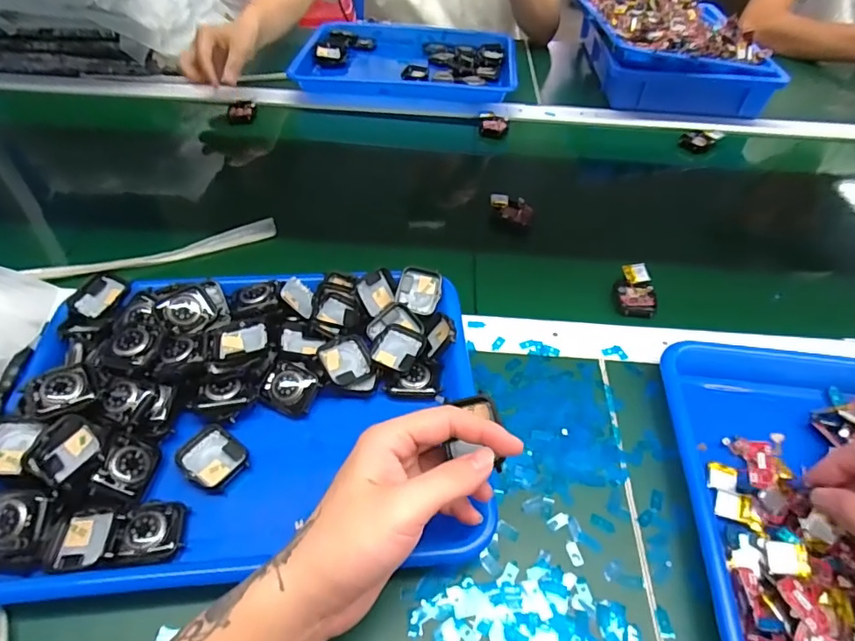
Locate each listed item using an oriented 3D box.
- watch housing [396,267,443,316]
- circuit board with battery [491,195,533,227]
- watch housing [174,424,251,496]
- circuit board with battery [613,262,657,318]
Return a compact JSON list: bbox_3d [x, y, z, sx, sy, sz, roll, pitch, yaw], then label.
[{"bbox_3d":[-0.008,-0.027,0.457,0.040,0.011,0.040,14,78,1],"label":"watch housing"},{"bbox_3d":[0.095,-0.129,0.577,0.050,0.012,0.033,18,51,13],"label":"circuit board with battery"},{"bbox_3d":[-0.152,0.096,0.357,0.046,0.007,0.039,31,55,22],"label":"watch housing"},{"bbox_3d":[0.203,-0.030,0.495,0.036,0.011,0.059,4,56,1],"label":"circuit board with battery"}]

